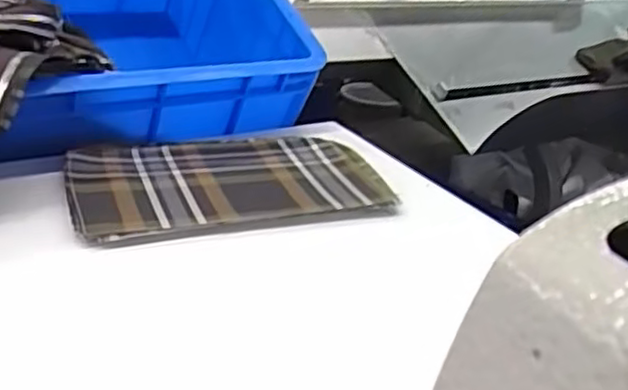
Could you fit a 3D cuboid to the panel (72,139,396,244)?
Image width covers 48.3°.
[{"bbox_3d":[-0.067,-0.016,0.606,0.272,0.012,0.172,-2,27,-16],"label":"panel"}]

